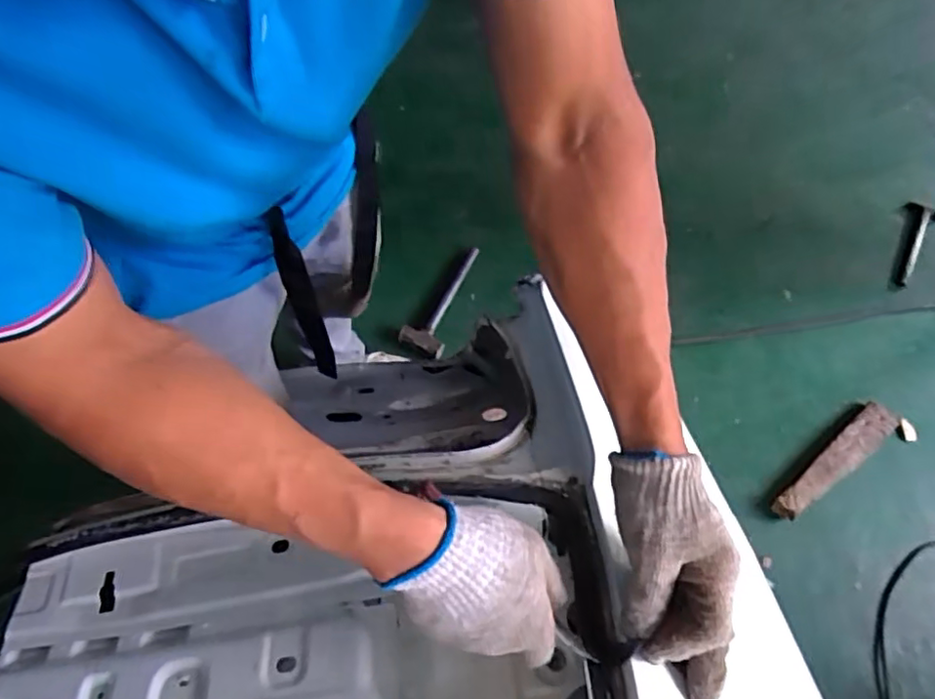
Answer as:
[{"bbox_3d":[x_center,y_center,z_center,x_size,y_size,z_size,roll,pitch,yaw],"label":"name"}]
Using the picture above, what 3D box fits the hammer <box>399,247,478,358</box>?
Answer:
[{"bbox_3d":[-0.035,-0.118,1.419,0.105,0.033,0.301,30,68,10],"label":"hammer"}]

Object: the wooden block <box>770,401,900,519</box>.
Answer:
[{"bbox_3d":[0.805,0.247,1.306,0.372,0.044,0.073,-36,72,-17],"label":"wooden block"}]

